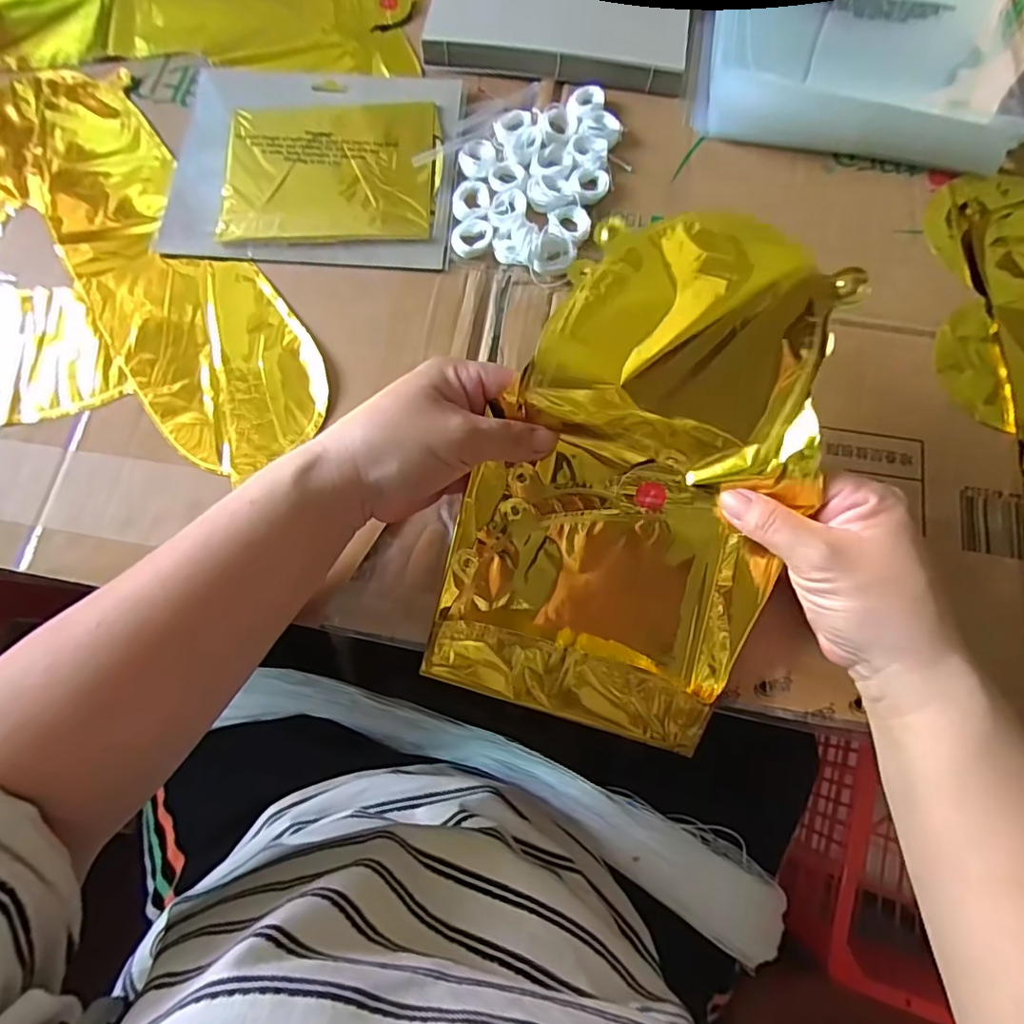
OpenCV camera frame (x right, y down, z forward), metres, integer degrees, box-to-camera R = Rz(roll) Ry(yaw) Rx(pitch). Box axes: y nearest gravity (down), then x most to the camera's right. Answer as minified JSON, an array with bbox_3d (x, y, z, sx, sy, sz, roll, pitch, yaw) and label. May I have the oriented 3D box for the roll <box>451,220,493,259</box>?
[{"bbox_3d":[-0.027,-0.183,0.380,0.027,0.007,0.027,0,74,0],"label":"roll"}]

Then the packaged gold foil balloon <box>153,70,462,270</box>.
[{"bbox_3d":[-0.139,-0.247,0.401,0.196,0.011,0.166,3,74,1],"label":"packaged gold foil balloon"}]

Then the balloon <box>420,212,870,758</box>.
[{"bbox_3d":[0.063,-0.011,0.293,0.159,0.028,0.256,18,102,5],"label":"balloon"}]

